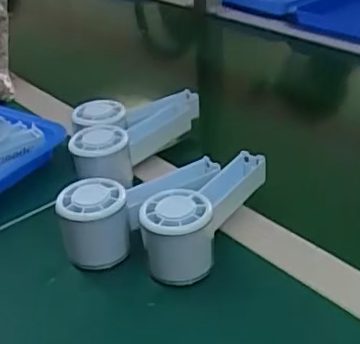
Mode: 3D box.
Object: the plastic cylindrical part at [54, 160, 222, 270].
[{"bbox_3d":[-0.031,0.027,0.508,0.148,0.057,0.054,-20,35,-24],"label":"plastic cylindrical part"}]

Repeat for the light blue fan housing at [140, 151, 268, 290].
[{"bbox_3d":[0.021,0.030,0.501,0.057,0.057,0.152,13,35,25],"label":"light blue fan housing"}]

